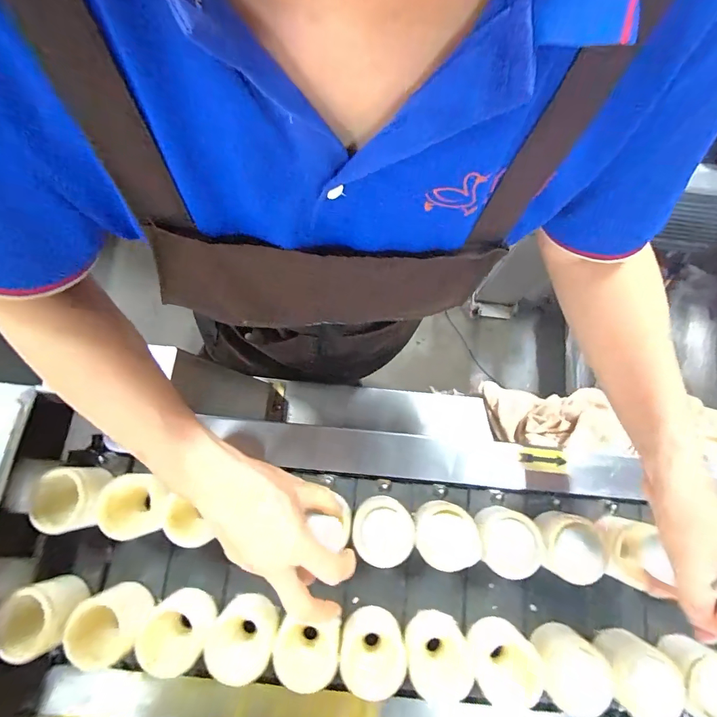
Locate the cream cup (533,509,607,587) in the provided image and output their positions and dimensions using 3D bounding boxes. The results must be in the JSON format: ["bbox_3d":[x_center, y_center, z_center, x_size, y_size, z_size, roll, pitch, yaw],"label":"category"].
[{"bbox_3d":[0.208,0.189,0.414,0.061,0.071,0.061,0,75,-2],"label":"cream cup"}]

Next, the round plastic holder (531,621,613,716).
[{"bbox_3d":[0.206,0.296,0.390,0.057,0.061,0.065,-3,75,-3],"label":"round plastic holder"}]

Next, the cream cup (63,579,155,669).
[{"bbox_3d":[-0.232,0.248,0.377,0.056,0.045,0.059,0,75,-2],"label":"cream cup"}]

